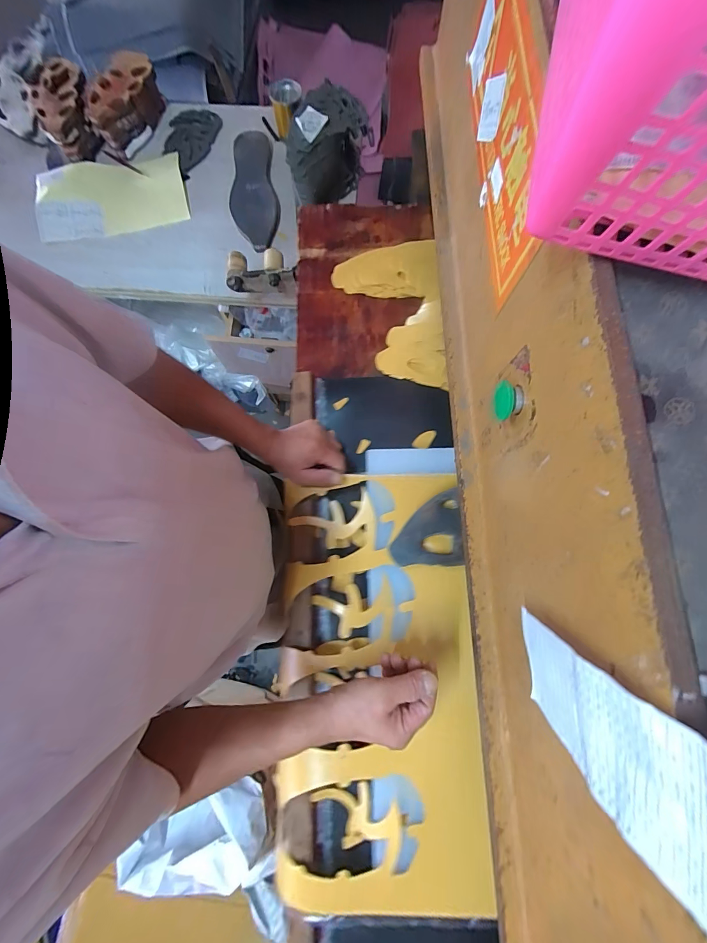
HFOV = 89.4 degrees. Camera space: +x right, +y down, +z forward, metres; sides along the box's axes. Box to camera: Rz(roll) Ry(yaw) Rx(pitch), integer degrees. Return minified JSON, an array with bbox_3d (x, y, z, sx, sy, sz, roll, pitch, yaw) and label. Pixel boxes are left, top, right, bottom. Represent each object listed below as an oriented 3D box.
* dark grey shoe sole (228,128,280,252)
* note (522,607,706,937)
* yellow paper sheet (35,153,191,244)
[{"bbox_3d":[-0.250,-0.705,0.887,0.113,0.034,0.352,-9,78,0],"label":"dark grey shoe sole"},{"bbox_3d":[0.168,0.176,0.237,0.014,0.194,0.095,-4,91,-4],"label":"note"},{"bbox_3d":[-0.612,-0.698,0.910,0.359,0.036,0.204,-11,78,-1],"label":"yellow paper sheet"}]

